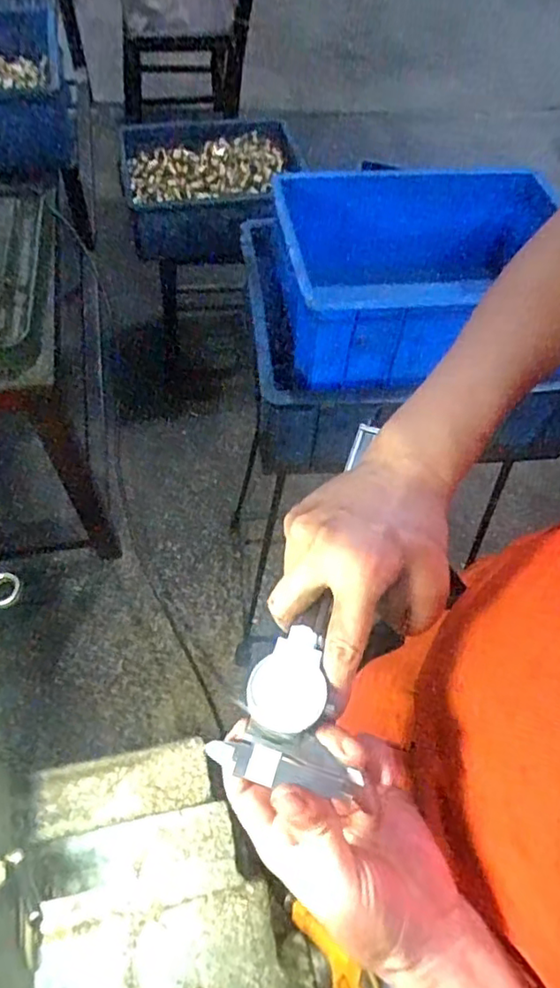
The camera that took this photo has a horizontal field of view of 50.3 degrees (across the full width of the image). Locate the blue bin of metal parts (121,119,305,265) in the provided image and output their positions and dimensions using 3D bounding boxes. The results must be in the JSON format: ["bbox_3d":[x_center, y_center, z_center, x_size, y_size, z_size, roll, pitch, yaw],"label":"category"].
[{"bbox_3d":[-0.168,-0.732,1.444,0.385,0.199,0.284,3,60,-2],"label":"blue bin of metal parts"}]

